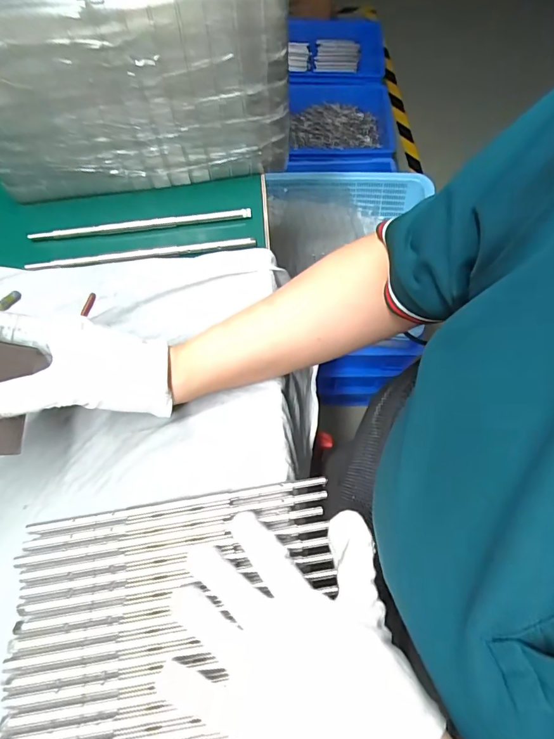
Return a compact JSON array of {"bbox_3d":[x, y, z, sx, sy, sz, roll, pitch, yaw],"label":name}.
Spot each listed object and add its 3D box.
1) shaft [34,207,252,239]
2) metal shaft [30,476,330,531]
[{"bbox_3d":[-0.130,-0.140,0.414,0.207,0.008,0.010,-7,66,-2],"label":"shaft"},{"bbox_3d":[-0.071,0.096,0.307,0.211,0.004,0.007,-8,66,-3],"label":"metal shaft"}]

